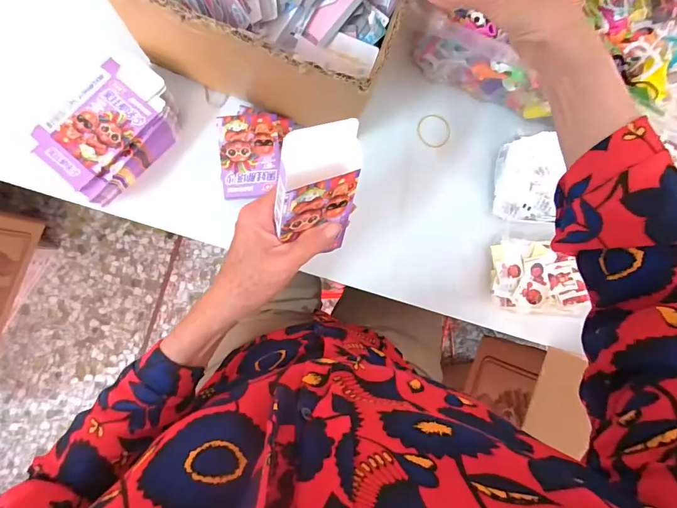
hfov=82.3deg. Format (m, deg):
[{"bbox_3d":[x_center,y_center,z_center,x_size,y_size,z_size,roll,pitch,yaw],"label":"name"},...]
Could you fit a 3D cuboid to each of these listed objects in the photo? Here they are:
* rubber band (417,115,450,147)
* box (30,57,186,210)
[{"bbox_3d":[0.124,-0.159,0.504,0.044,0.004,0.042,-1,98,-5],"label":"rubber band"},{"bbox_3d":[-0.242,-0.134,0.421,0.086,0.062,0.139,41,83,-5],"label":"box"}]

